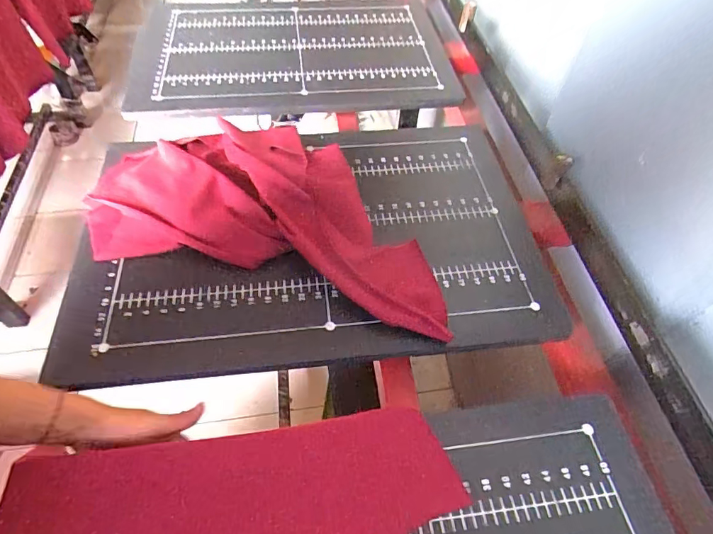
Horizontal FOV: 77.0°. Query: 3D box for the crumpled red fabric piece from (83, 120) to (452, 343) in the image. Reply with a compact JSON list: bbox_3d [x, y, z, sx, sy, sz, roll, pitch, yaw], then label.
[{"bbox_3d":[-0.107,-0.089,0.601,0.497,0.047,0.277,13,53,7],"label":"crumpled red fabric piece"}]

